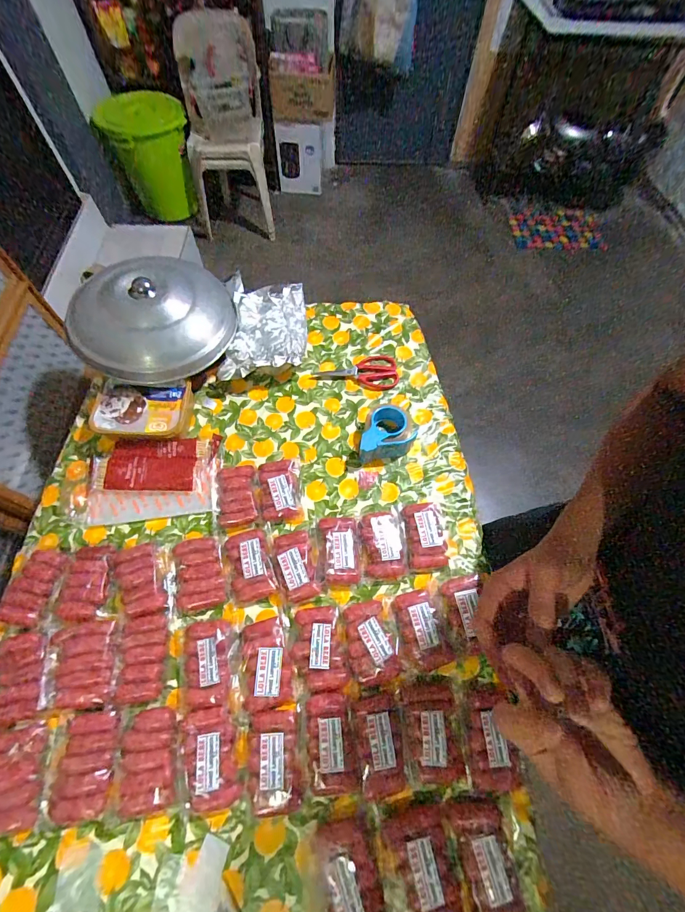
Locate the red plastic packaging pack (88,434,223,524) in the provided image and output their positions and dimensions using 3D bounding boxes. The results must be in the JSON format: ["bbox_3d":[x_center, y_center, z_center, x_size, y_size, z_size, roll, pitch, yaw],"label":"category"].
[{"bbox_3d":[-0.402,0.042,0.795,0.258,0.030,0.170,-4,63,-5],"label":"red plastic packaging pack"}]

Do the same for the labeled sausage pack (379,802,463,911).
[{"bbox_3d":[0.112,0.591,0.534,0.093,0.029,0.129,-7,63,-6],"label":"labeled sausage pack"}]

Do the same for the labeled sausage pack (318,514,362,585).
[{"bbox_3d":[-0.003,0.186,0.744,0.079,0.033,0.133,-3,63,-4],"label":"labeled sausage pack"}]

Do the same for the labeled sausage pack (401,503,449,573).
[{"bbox_3d":[0.168,0.162,0.757,0.082,0.032,0.138,-1,63,-3],"label":"labeled sausage pack"}]

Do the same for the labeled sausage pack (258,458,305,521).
[{"bbox_3d":[-0.133,0.072,0.794,0.086,0.033,0.129,-6,63,-5],"label":"labeled sausage pack"}]

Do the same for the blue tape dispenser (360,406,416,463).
[{"bbox_3d":[0.108,-0.053,0.845,0.116,0.051,0.148,13,63,4],"label":"blue tape dispenser"}]

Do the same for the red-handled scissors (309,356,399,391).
[{"bbox_3d":[0.032,-0.212,0.946,0.215,0.011,0.103,-3,63,-4],"label":"red-handled scissors"}]

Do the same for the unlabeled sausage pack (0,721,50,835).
[{"bbox_3d":[-0.514,0.492,0.565,0.099,0.025,0.131,-10,64,-8],"label":"unlabeled sausage pack"}]

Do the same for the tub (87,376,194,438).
[{"bbox_3d":[-0.445,-0.099,0.836,0.199,0.067,0.144,5,63,0],"label":"tub"}]

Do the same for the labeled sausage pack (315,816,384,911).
[{"bbox_3d":[0.010,0.603,0.523,0.080,0.028,0.132,-12,64,-8],"label":"labeled sausage pack"}]

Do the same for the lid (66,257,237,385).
[{"bbox_3d":[-0.410,-0.332,0.862,0.289,0.124,0.366,6,63,1],"label":"lid"}]

